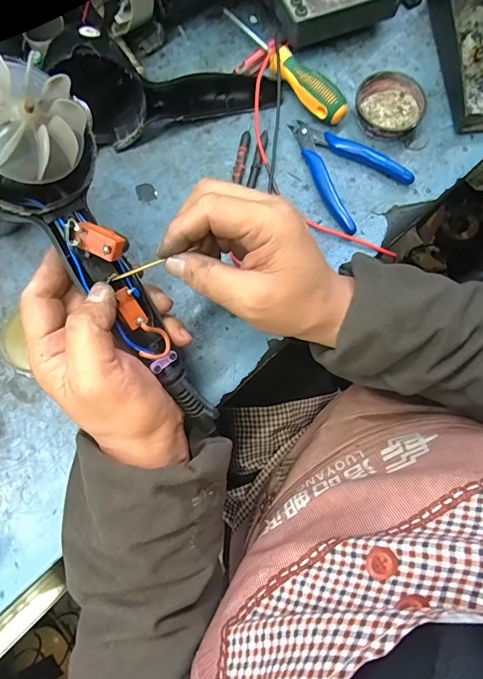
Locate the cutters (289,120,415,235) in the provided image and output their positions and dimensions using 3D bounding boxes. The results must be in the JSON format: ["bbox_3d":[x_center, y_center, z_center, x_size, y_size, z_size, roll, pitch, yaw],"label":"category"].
[{"bbox_3d":[0.093,-0.162,0.378,0.077,0.013,0.115,-35,80,-6],"label":"cutters"}]

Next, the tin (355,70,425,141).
[{"bbox_3d":[0.138,-0.218,0.387,0.057,0.018,0.060,0,79,1],"label":"tin"}]

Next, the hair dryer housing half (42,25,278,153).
[{"bbox_3d":[-0.072,-0.238,0.363,0.192,0.082,0.079,-11,79,-2],"label":"hair dryer housing half"}]

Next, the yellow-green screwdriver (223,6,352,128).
[{"bbox_3d":[0.041,-0.259,0.392,0.028,0.028,0.151,-40,81,-7],"label":"yellow-green screwdriver"}]

